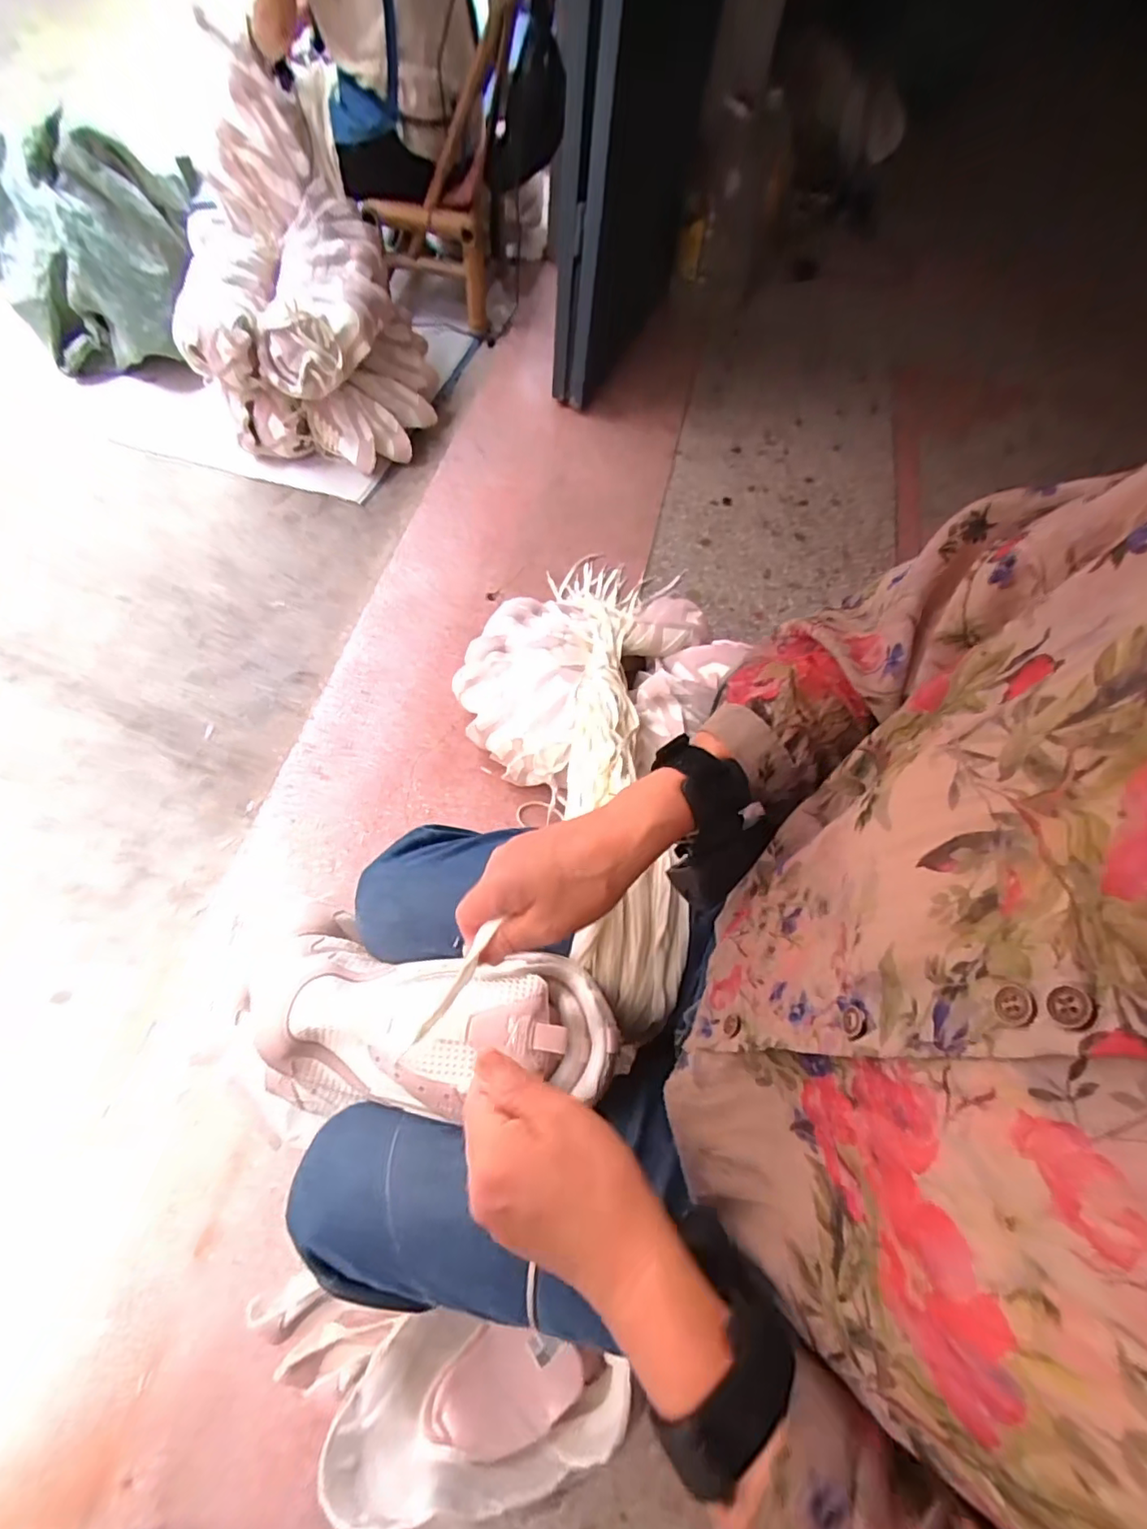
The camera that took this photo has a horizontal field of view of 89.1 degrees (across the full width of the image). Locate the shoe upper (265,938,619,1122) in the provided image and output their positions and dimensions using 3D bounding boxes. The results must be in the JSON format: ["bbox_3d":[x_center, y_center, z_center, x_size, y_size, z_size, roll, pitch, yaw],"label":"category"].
[{"bbox_3d":[-0.089,0.170,0.383,0.226,0.088,0.109,0,63,0],"label":"shoe upper"}]

